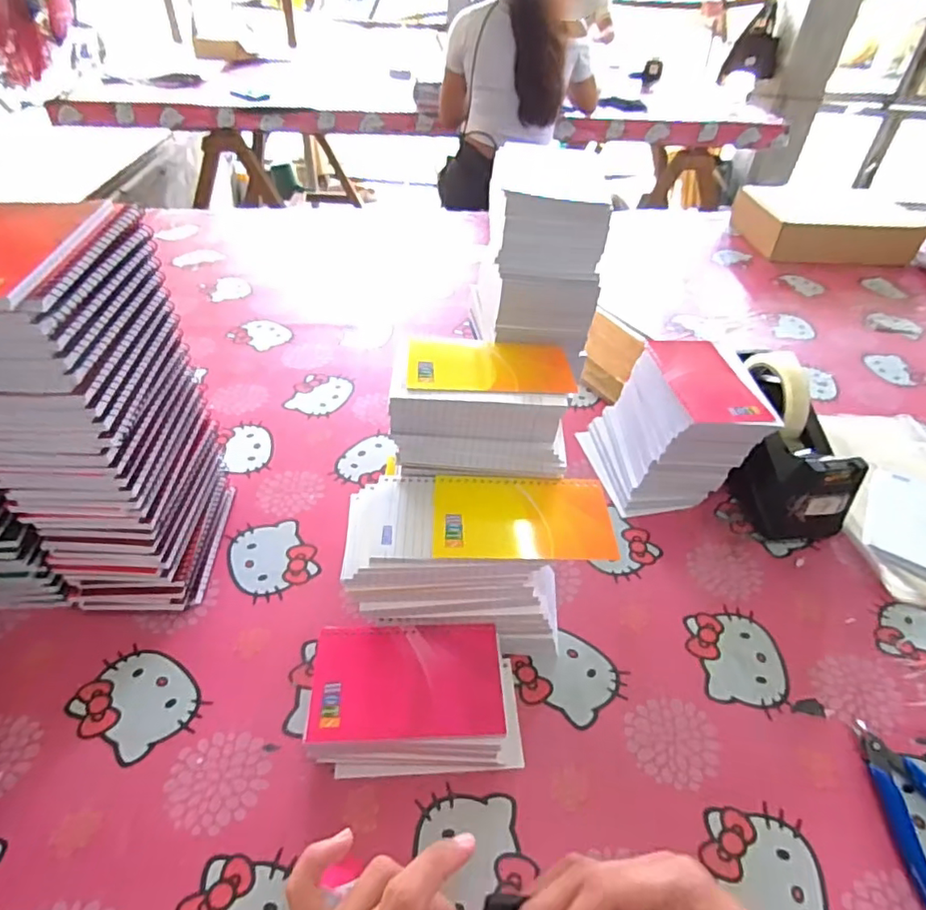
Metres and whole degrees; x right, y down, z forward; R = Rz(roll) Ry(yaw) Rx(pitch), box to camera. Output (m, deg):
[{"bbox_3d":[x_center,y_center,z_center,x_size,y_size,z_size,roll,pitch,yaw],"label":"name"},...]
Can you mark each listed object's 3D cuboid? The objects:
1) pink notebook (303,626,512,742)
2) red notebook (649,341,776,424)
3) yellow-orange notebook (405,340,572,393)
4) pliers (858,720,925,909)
[{"bbox_3d":[-0.039,0.157,0.394,0.128,0.009,0.078,0,43,-3],"label":"pink notebook"},{"bbox_3d":[0.239,-0.077,0.553,0.082,0.007,0.133,-1,43,-4],"label":"red notebook"},{"bbox_3d":[0.022,-0.072,0.448,0.129,0.004,0.074,1,43,-2],"label":"yellow-orange notebook"},{"bbox_3d":[0.305,0.240,0.369,0.081,0.012,0.112,-13,45,-16],"label":"pliers"}]

